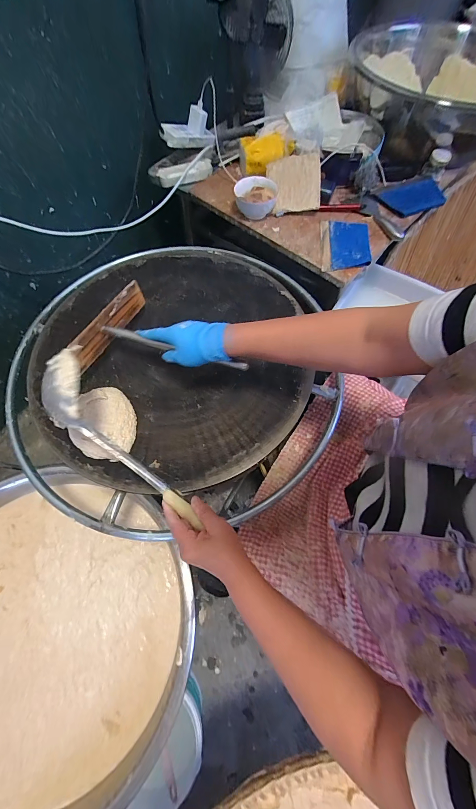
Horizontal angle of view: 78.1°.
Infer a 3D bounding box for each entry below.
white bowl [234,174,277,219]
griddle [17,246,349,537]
[{"bbox_3d":[0.050,-0.580,0.818,0.112,0.064,0.112,0,65,0],"label":"white bowl"},{"bbox_3d":[-0.145,-0.099,0.626,0.657,0.065,0.673,0,65,0],"label":"griddle"}]

